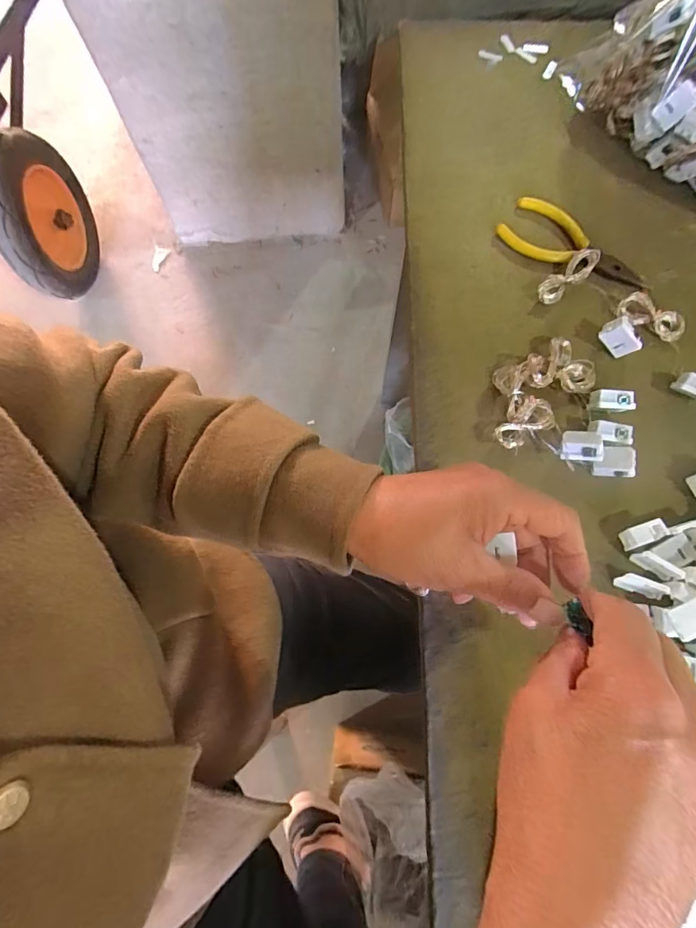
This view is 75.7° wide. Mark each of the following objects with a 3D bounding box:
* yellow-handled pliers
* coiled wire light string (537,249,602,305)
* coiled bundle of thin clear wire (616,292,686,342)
[{"bbox_3d":[0.185,-0.175,0.363,0.122,0.012,0.044,33,78,10],"label":"yellow-handled pliers"},{"bbox_3d":[0.174,-0.148,0.354,0.054,0.015,0.019,-40,77,-9],"label":"coiled wire light string"},{"bbox_3d":[0.235,-0.114,0.346,0.050,0.005,0.022,31,107,4],"label":"coiled bundle of thin clear wire"}]

